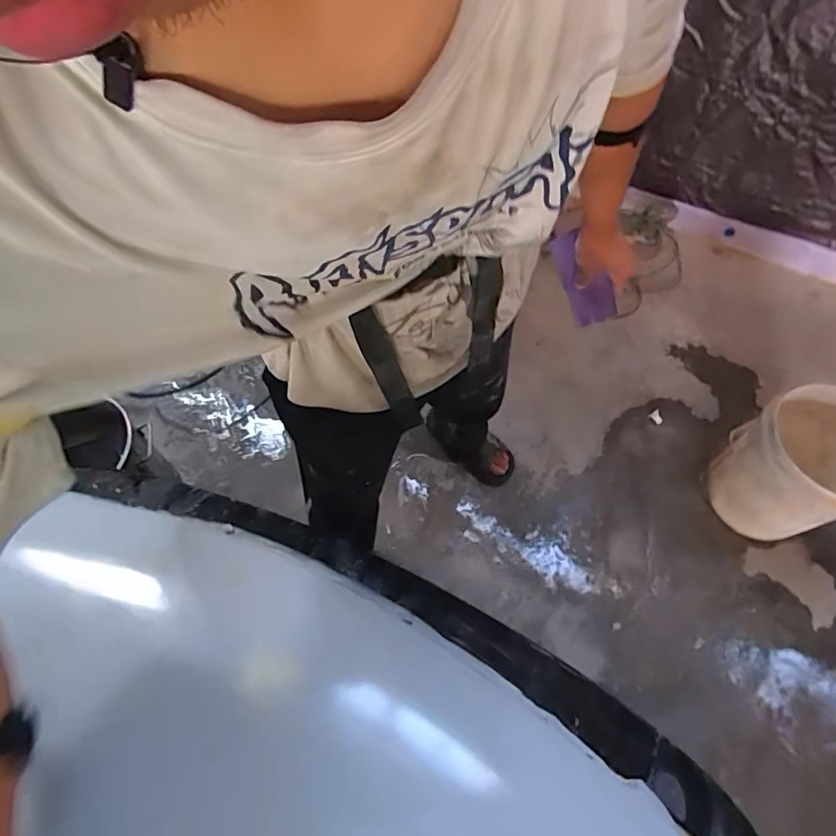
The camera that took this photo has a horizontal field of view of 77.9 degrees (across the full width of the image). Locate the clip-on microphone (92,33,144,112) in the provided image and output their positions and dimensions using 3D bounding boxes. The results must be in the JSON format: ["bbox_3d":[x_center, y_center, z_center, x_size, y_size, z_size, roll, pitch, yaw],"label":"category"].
[{"bbox_3d":[-0.104,-0.119,0.179,0.013,0.028,0.006,27,59,-24],"label":"clip-on microphone"}]

